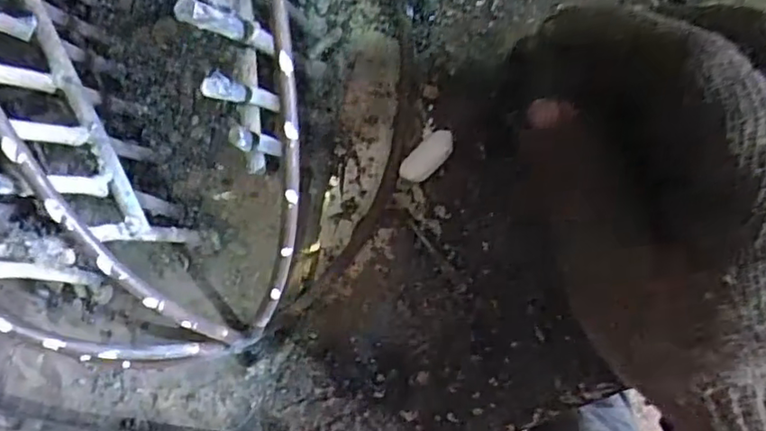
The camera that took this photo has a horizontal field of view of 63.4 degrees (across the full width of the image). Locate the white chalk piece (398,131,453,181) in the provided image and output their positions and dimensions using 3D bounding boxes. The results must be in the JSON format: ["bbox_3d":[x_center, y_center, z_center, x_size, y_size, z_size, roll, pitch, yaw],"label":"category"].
[{"bbox_3d":[0.018,-0.022,0.240,0.011,0.009,0.024,45,97,5],"label":"white chalk piece"}]

